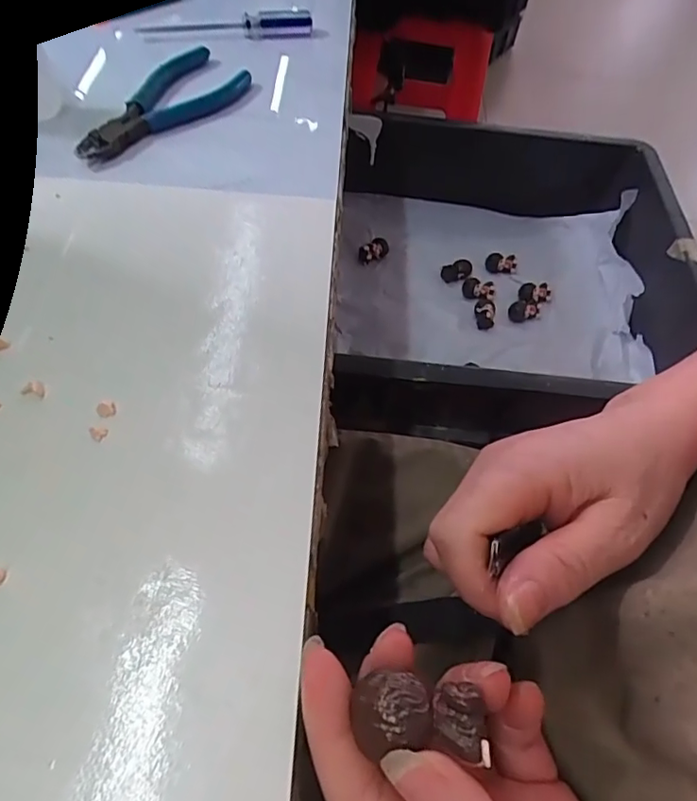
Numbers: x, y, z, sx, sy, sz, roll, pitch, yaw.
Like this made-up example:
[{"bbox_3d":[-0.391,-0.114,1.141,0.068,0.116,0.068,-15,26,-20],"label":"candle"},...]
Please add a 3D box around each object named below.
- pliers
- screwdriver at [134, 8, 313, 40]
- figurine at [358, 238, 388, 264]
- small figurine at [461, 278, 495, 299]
[{"bbox_3d":[-0.115,-0.178,0.327,0.051,0.014,0.126,31,60,15],"label":"pliers"},{"bbox_3d":[-0.088,-0.268,0.388,0.122,0.020,0.017,-4,58,-7],"label":"screwdriver"},{"bbox_3d":[0.032,-0.194,0.698,0.047,0.015,0.024,-36,66,-24],"label":"figurine"},{"bbox_3d":[0.164,-0.142,0.682,0.040,0.015,0.027,13,57,4],"label":"small figurine"}]

